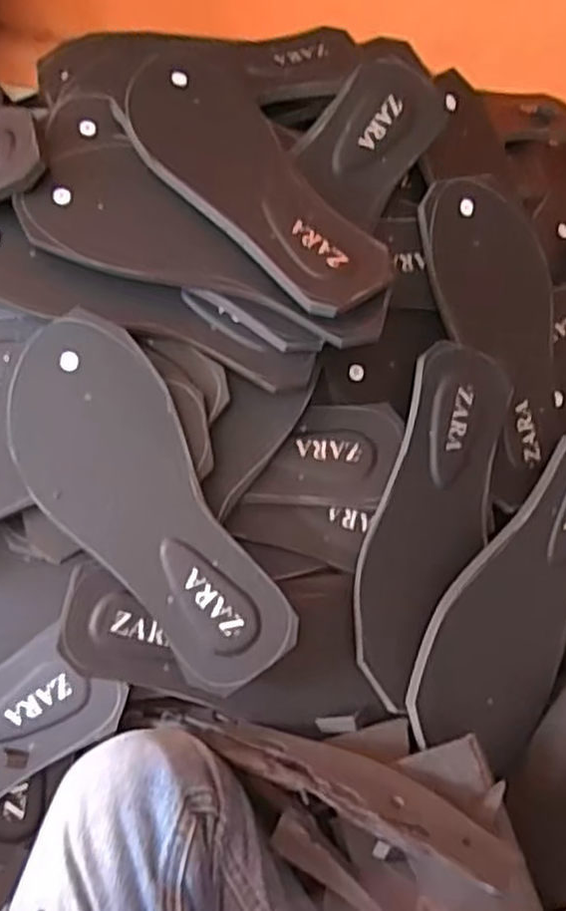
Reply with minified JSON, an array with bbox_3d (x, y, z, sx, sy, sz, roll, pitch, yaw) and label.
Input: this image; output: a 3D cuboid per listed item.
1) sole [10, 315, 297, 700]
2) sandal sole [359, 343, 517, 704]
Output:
[{"bbox_3d":[-0.089,0.033,0.455,0.095,0.010,0.245,-30,90,-4],"label":"sole"},{"bbox_3d":[0.103,0.044,0.503,0.080,0.010,0.242,21,78,-14],"label":"sandal sole"}]

